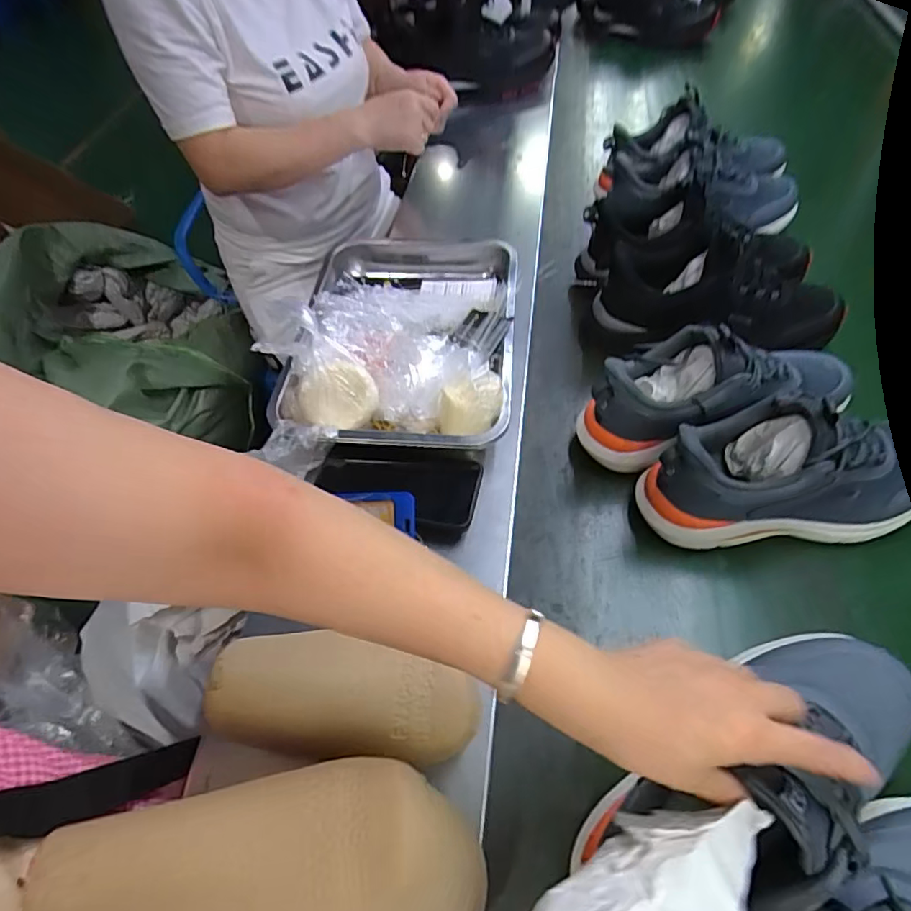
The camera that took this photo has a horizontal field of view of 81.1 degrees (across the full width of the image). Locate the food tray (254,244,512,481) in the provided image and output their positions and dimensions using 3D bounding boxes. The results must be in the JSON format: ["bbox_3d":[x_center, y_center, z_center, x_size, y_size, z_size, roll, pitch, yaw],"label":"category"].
[{"bbox_3d":[-0.061,-0.165,0.641,0.262,0.064,0.351,3,53,7],"label":"food tray"}]

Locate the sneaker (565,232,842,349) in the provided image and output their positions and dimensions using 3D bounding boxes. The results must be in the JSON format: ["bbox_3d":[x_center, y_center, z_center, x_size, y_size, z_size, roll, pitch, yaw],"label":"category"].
[{"bbox_3d":[0.305,-0.191,0.629,0.294,0.088,0.097,11,55,12],"label":"sneaker"}]

